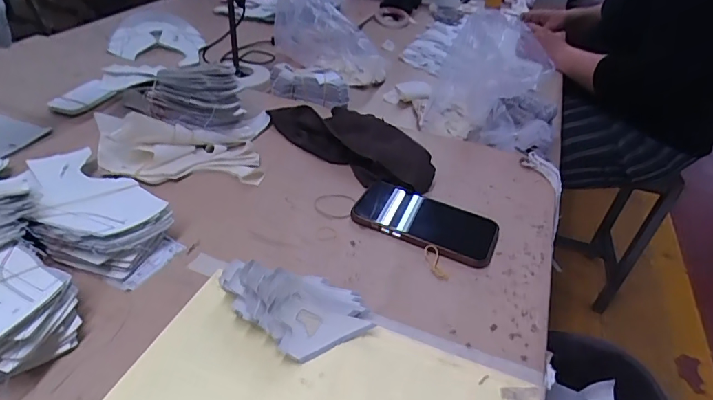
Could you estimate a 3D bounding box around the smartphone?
[{"bbox_3d":[0.082,0.024,0.542,0.162,0.017,0.091,19,39,15],"label":"smartphone"}]

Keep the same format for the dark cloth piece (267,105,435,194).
[{"bbox_3d":[-0.003,-0.091,0.660,0.270,0.038,0.115,31,44,28],"label":"dark cloth piece"}]

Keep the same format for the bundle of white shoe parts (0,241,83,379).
[{"bbox_3d":[-0.284,0.091,0.371,0.107,0.052,0.098,19,39,15],"label":"bundle of white shoe parts"}]

